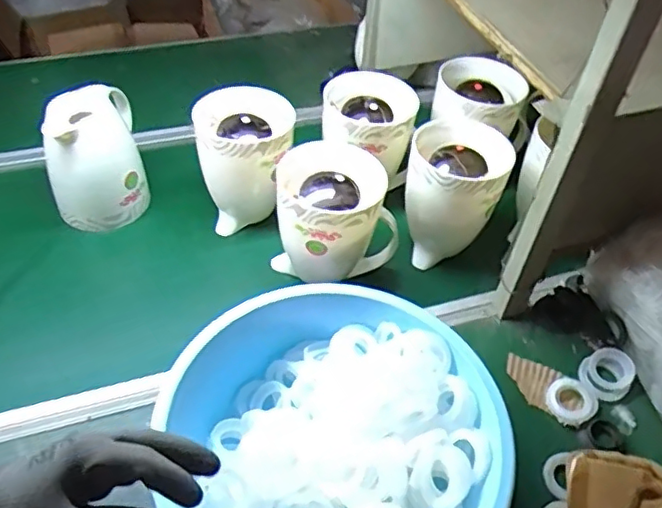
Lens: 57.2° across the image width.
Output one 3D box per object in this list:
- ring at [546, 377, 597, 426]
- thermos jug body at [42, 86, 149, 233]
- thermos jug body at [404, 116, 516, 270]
[{"bbox_3d":[0.322,0.197,0.815,0.062,0.014,0.061,1,46,-1],"label":"ring"},{"bbox_3d":[-0.373,-0.149,0.957,0.143,0.193,0.118,-15,49,-16],"label":"thermos jug body"},{"bbox_3d":[0.189,-0.095,0.962,0.140,0.181,0.175,4,46,2],"label":"thermos jug body"}]

